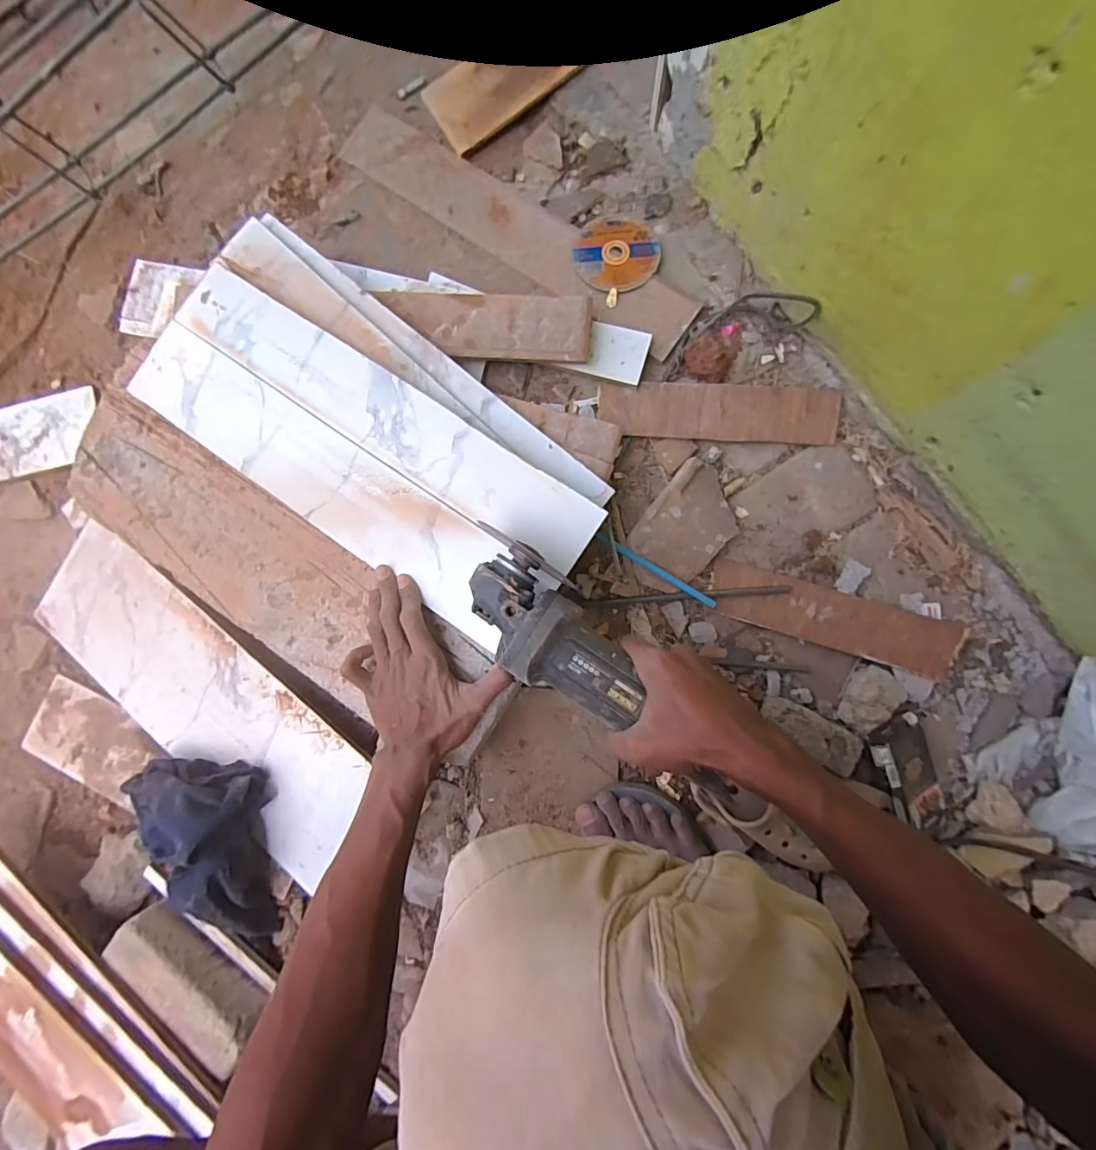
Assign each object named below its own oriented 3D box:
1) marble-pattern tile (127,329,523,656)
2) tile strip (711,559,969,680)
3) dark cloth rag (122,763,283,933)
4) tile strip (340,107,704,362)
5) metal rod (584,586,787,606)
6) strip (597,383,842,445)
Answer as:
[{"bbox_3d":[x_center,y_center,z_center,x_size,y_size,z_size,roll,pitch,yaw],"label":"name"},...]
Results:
[{"bbox_3d":[-0.223,-0.098,0.499,0.459,0.010,0.089,34,89,8],"label":"marble-pattern tile"},{"bbox_3d":[0.302,0.045,0.532,0.248,0.010,0.058,17,87,7],"label":"tile strip"},{"bbox_3d":[-0.362,0.294,0.522,0.126,0.072,0.204,-11,84,5],"label":"dark cloth rag"},{"bbox_3d":[-0.044,-0.418,0.603,0.489,0.015,0.076,36,89,8],"label":"tile strip"},{"bbox_3d":[0.152,0.023,0.555,0.215,0.012,0.008,-5,85,5],"label":"metal rod"},{"bbox_3d":[0.189,-0.184,0.564,0.260,0.014,0.057,4,86,6],"label":"strip"}]

